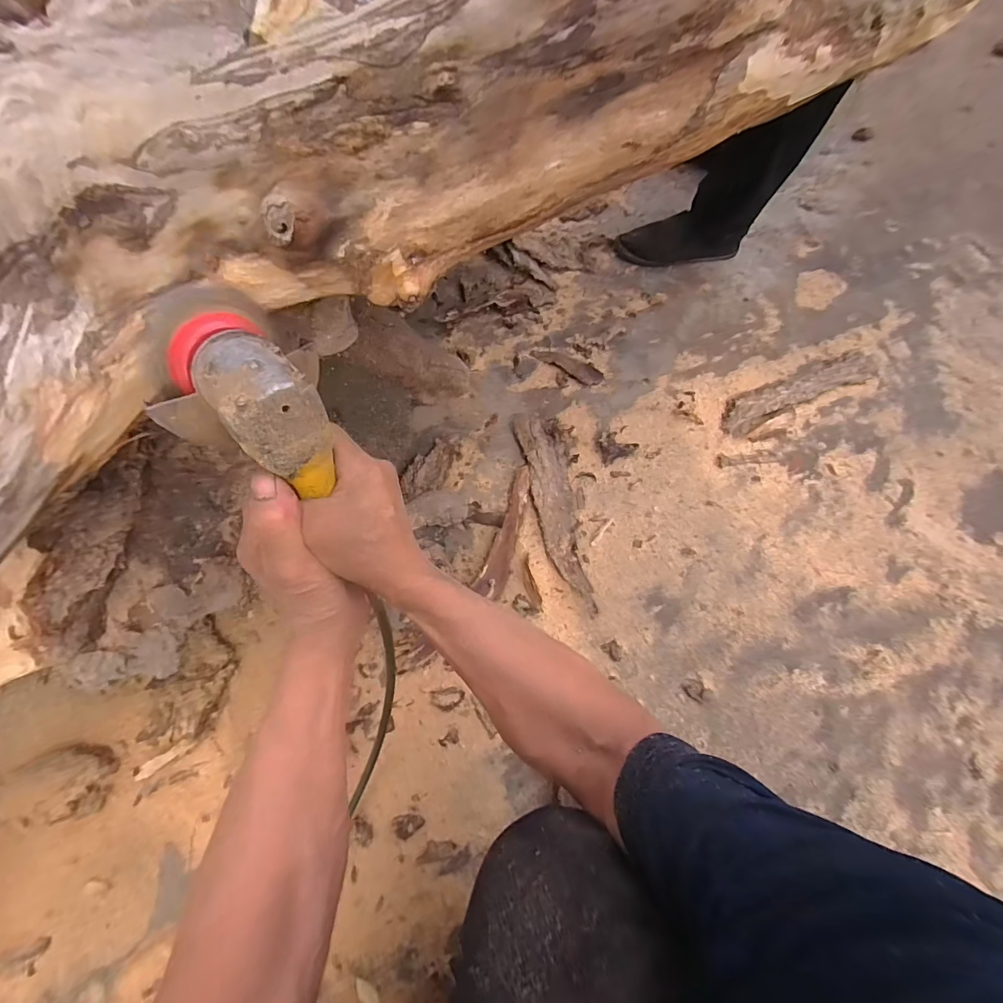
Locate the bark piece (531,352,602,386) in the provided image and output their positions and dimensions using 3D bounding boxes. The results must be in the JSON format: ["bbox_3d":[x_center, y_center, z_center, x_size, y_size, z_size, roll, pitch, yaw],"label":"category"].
[{"bbox_3d":[0.137,-0.287,0.900,0.160,0.009,0.045,32,72,12],"label":"bark piece"}]

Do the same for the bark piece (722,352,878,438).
[{"bbox_3d":[0.597,-0.227,0.856,0.378,0.026,0.073,-23,70,-8],"label":"bark piece"}]

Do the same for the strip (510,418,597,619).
[{"bbox_3d":[0.100,0.010,0.774,0.086,0.033,0.379,-11,69,-3],"label":"strip"}]

